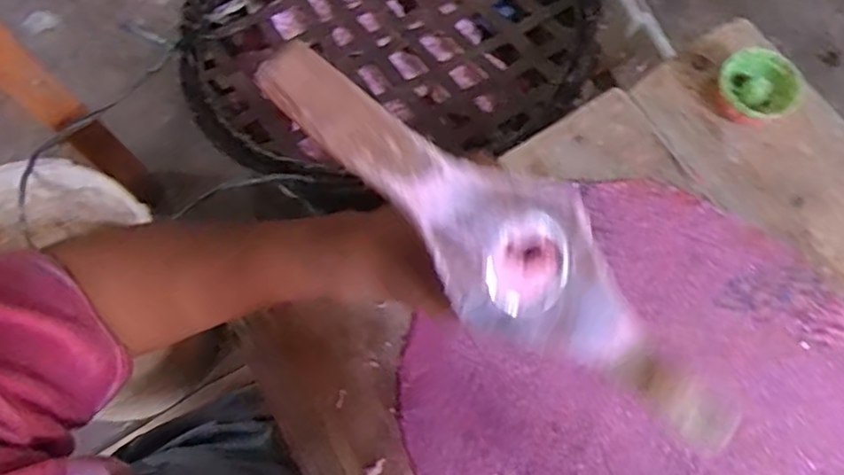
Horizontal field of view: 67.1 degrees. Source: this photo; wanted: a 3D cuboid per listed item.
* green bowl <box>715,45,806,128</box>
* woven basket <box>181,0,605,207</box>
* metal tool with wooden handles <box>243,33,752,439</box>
[{"bbox_3d":[0.276,-0.124,0.523,0.063,0.027,0.058,0,68,-1],"label":"green bowl"},{"bbox_3d":[-0.040,-0.244,0.683,0.429,0.086,0.420,0,68,-1],"label":"woven basket"},{"bbox_3d":[0.046,0.010,0.281,0.264,0.017,0.063,38,70,-14],"label":"metal tool with wooden handles"}]

